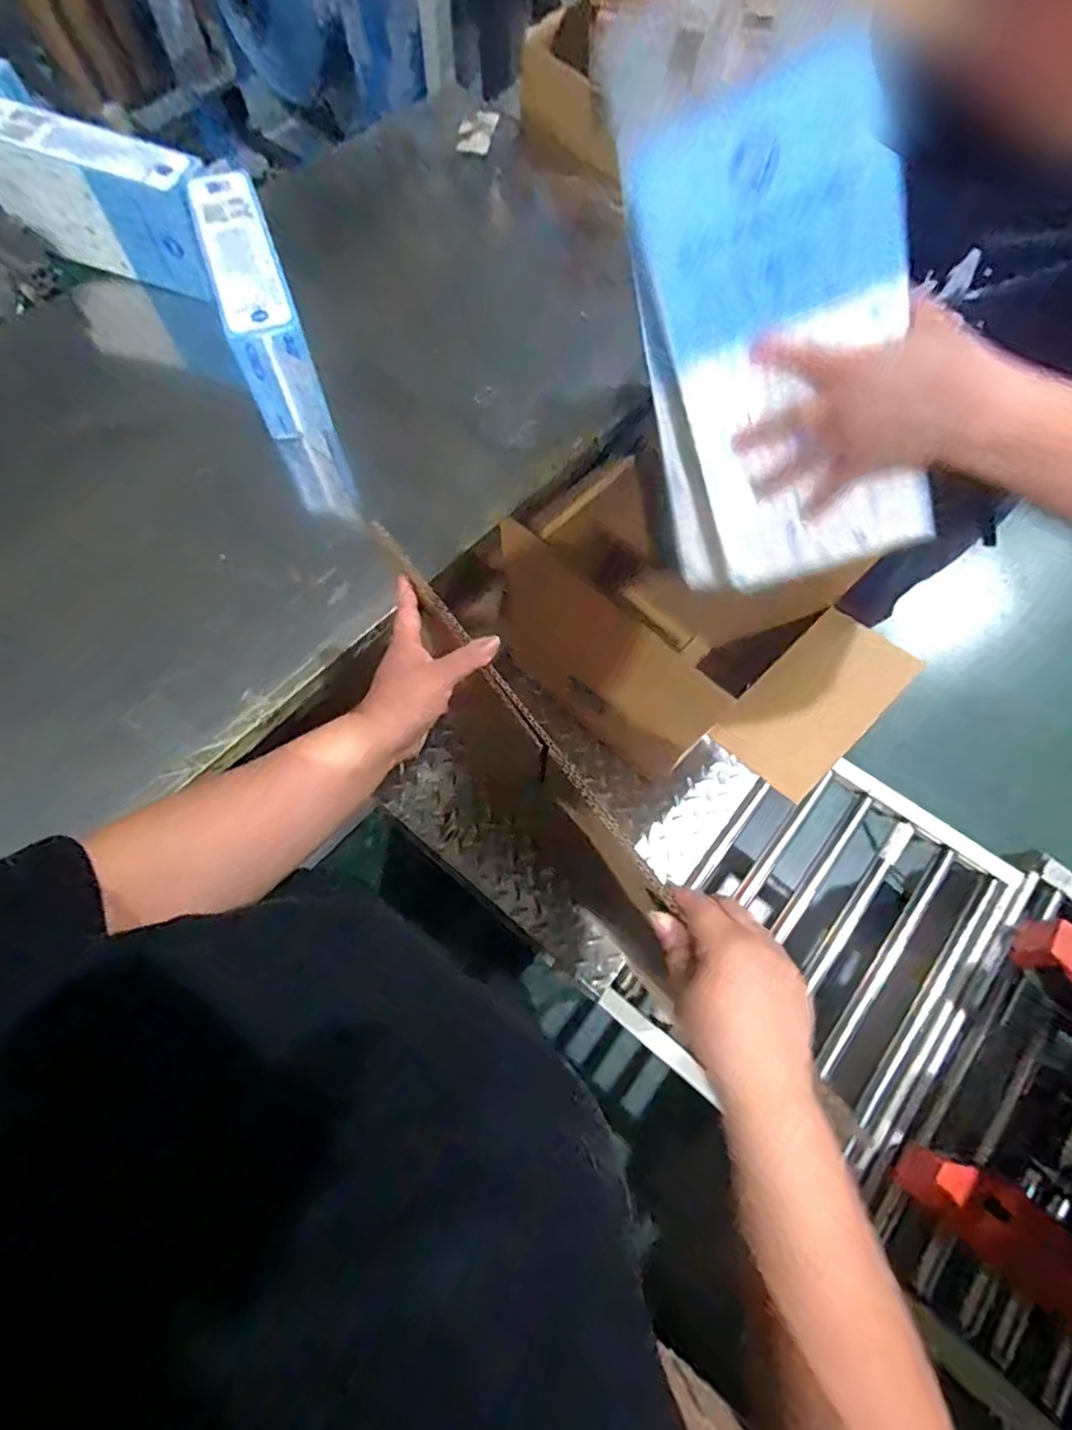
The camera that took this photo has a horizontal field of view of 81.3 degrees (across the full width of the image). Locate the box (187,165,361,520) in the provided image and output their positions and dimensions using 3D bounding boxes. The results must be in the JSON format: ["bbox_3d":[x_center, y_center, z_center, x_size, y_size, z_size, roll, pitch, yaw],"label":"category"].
[{"bbox_3d":[-0.388,-0.579,0.876,0.083,0.149,0.347,-19,71,-9],"label":"box"}]

